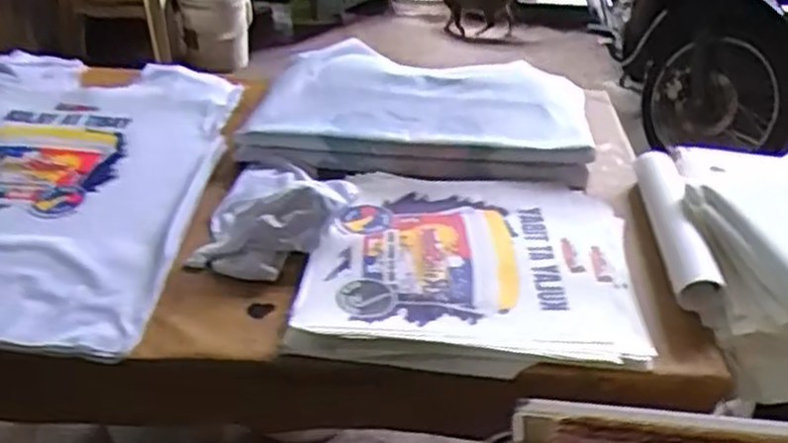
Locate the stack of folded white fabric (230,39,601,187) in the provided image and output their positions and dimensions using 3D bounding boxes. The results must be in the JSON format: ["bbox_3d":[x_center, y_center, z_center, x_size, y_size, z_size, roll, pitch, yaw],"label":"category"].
[{"bbox_3d":[0.049,-0.203,1.341,0.580,0.062,0.433,3,37,6],"label":"stack of folded white fabric"}]

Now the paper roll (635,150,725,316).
[{"bbox_3d":[0.386,-0.003,1.083,0.062,0.061,0.335,4,39,5],"label":"paper roll"}]

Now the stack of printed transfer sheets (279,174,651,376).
[{"bbox_3d":[0.096,0.046,1.026,0.413,0.020,0.368,2,38,3],"label":"stack of printed transfer sheets"}]

